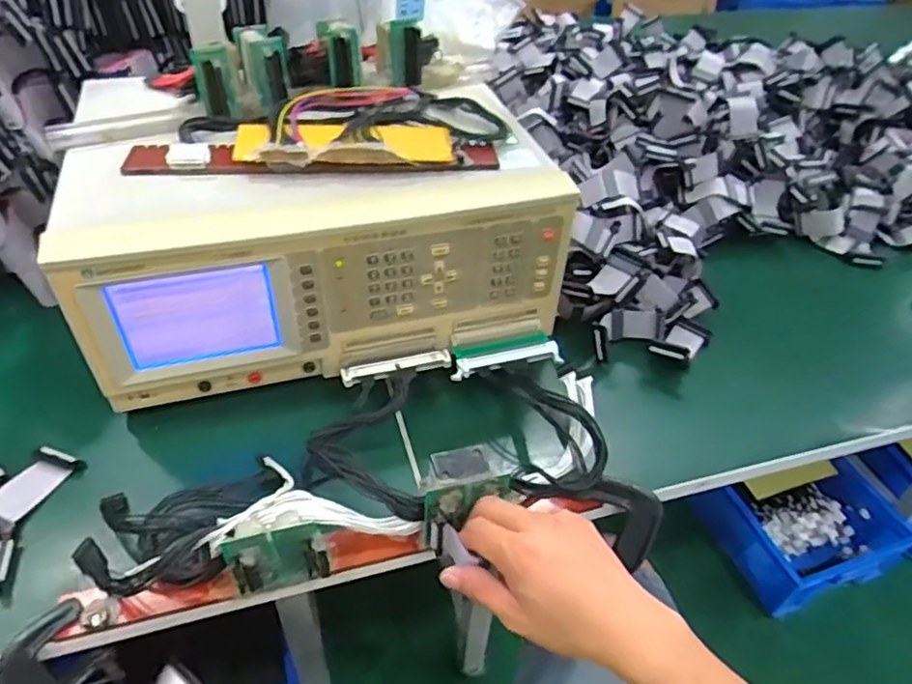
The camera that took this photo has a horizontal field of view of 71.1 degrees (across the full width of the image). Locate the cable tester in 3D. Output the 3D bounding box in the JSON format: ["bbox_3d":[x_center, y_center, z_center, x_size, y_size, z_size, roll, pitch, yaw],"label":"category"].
[{"bbox_3d":[-0.122,-0.122,0.621,0.411,0.179,0.276,-6,45,-10],"label":"cable tester"}]

